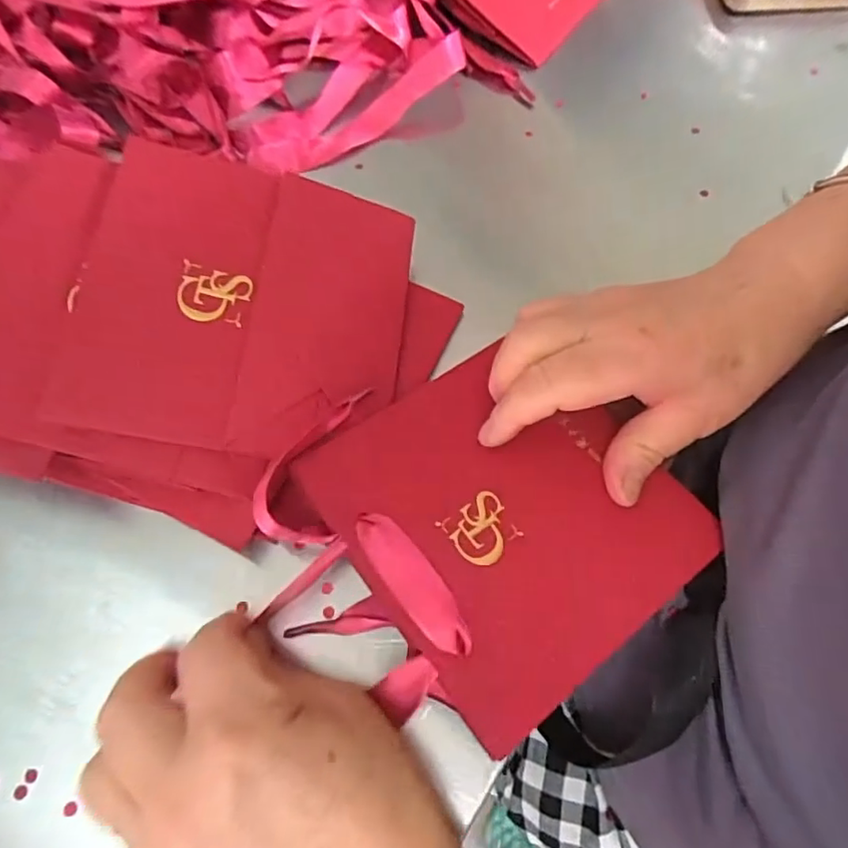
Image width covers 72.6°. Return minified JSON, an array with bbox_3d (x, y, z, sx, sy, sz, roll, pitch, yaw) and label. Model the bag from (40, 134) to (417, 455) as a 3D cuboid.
[{"bbox_3d":[-0.078,-0.056,0.265,0.139,0.010,0.137,12,73,-18],"label":"bag"}]

